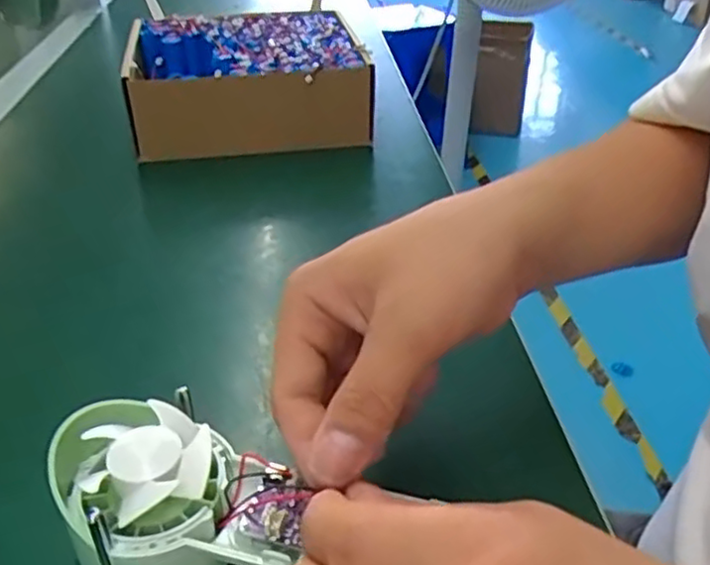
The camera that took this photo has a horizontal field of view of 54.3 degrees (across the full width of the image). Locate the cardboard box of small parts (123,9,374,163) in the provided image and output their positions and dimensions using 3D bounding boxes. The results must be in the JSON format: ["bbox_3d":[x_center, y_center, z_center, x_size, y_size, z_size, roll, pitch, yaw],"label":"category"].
[{"bbox_3d":[-0.096,-0.181,0.625,0.197,0.072,0.202,-7,34,-9],"label":"cardboard box of small parts"}]

